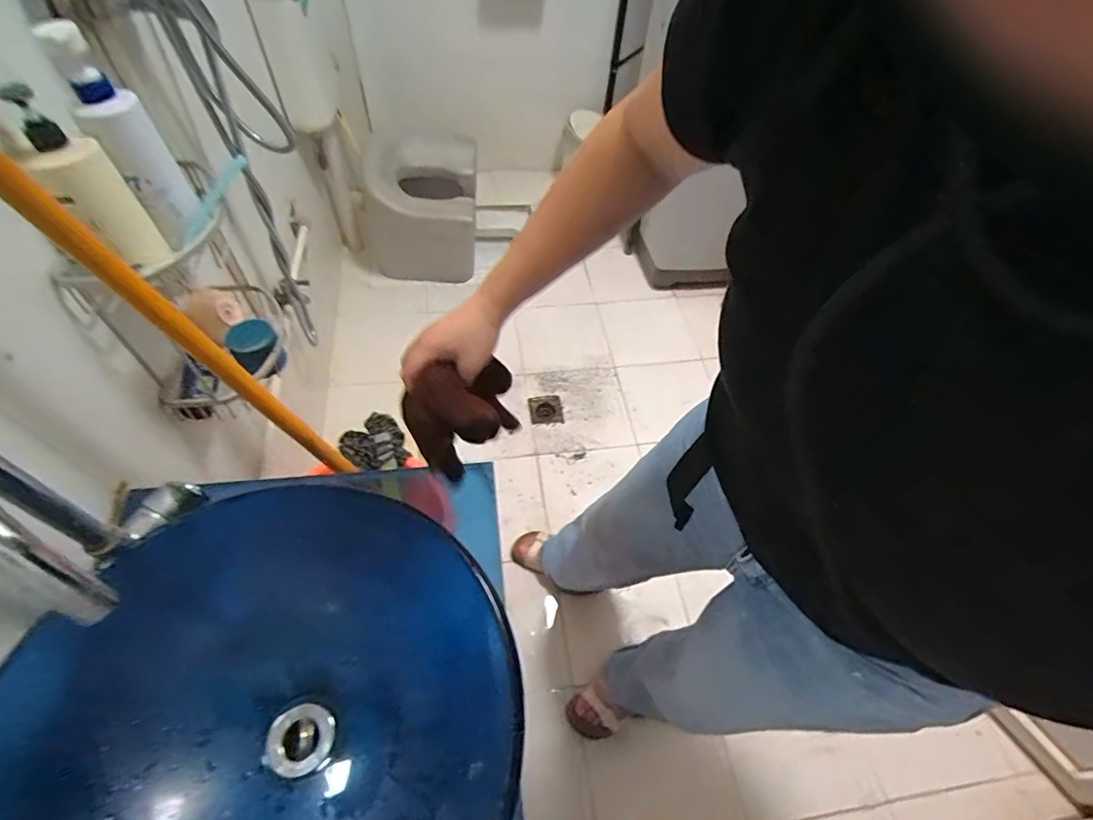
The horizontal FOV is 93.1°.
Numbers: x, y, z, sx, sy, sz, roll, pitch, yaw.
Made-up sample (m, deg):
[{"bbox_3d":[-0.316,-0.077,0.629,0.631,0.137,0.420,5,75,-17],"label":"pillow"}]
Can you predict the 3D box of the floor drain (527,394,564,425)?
[{"bbox_3d":[-0.004,-0.001,1.565,0.096,0.007,0.098,-5,56,-9],"label":"floor drain"}]

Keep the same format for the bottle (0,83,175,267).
[{"bbox_3d":[-0.474,-0.228,0.543,0.068,0.193,0.060,-36,65,-25],"label":"bottle"}]

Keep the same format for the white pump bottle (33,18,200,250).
[{"bbox_3d":[-0.455,-0.290,0.566,0.065,0.207,0.062,-26,62,-21],"label":"white pump bottle"}]

